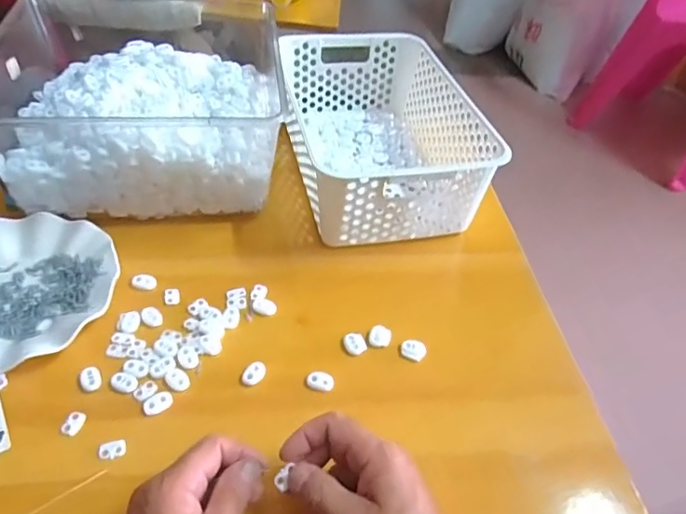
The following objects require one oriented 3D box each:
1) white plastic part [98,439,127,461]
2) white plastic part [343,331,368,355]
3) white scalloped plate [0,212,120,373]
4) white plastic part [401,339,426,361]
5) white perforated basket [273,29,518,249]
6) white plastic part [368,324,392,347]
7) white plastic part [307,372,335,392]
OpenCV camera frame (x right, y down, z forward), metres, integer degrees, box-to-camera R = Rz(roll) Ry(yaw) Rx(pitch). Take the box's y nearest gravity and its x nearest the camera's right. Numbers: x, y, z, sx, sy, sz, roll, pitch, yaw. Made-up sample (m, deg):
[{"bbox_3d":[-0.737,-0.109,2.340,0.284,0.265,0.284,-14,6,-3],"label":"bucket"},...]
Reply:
[{"bbox_3d":[-0.179,0.150,0.408,0.020,0.005,0.013,-10,48,-17],"label":"white plastic part"},{"bbox_3d":[0.011,0.080,0.491,0.019,0.004,0.025,-11,48,-18],"label":"white plastic part"},{"bbox_3d":[-0.309,0.030,0.490,0.180,0.023,0.173,4,45,-4],"label":"white scalloped plate"},{"bbox_3d":[0.066,0.086,0.490,0.023,0.008,0.017,19,46,11],"label":"white plastic part"},{"bbox_3d":[0.042,-0.154,0.650,0.192,0.109,0.310,-7,47,-14],"label":"white perforated basket"},{"bbox_3d":[0.035,0.075,0.499,0.021,0.004,0.023,4,45,-4],"label":"white plastic part"},{"bbox_3d":[-0.019,0.108,0.459,0.024,0.004,0.016,14,45,6],"label":"white plastic part"}]

